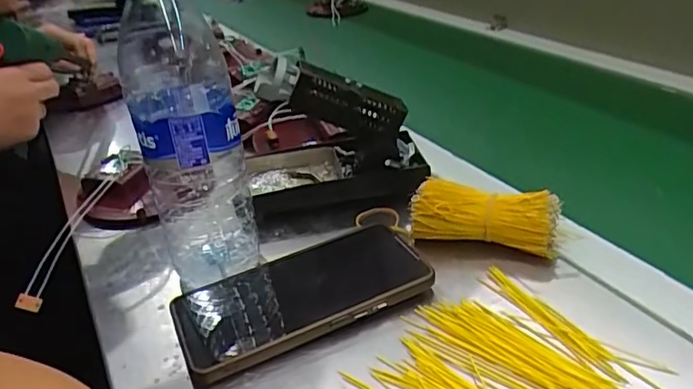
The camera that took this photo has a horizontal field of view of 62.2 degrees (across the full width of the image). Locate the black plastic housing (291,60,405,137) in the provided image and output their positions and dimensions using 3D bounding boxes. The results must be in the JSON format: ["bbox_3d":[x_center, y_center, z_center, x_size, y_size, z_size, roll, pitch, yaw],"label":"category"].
[{"bbox_3d":[-0.001,-0.067,0.441,0.090,0.042,0.032,18,23,-24],"label":"black plastic housing"}]

